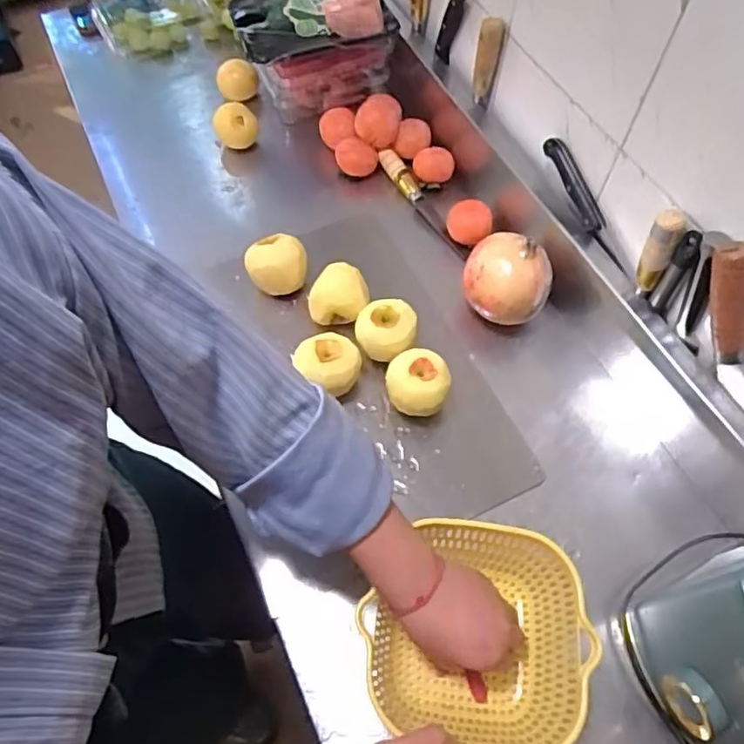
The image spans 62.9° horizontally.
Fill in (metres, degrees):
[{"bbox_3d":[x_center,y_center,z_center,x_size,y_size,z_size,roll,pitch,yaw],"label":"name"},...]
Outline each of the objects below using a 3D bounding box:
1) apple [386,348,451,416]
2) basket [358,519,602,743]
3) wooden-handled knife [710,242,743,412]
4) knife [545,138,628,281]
[{"bbox_3d":[0.046,0.015,0.617,0.062,0.062,0.061,-3,61,-2],"label":"apple"},{"bbox_3d":[0.082,0.218,0.503,0.173,0.077,0.165,7,61,3],"label":"basket"},{"bbox_3d":[0.307,-0.030,0.511,0.024,0.160,0.036,-35,32,-18],"label":"wooden-handled knife"},{"bbox_3d":[0.223,-0.174,0.633,0.019,0.023,0.162,-22,82,-12],"label":"knife"}]

